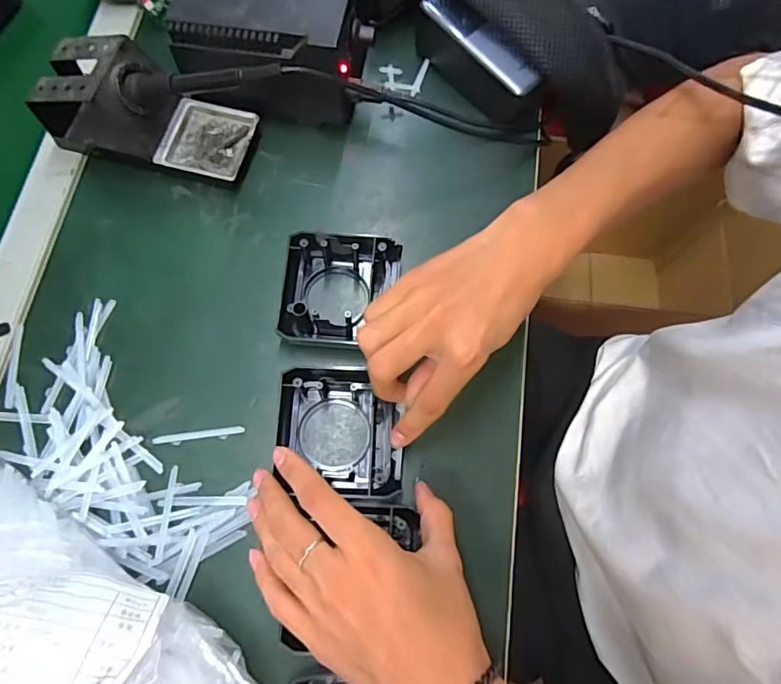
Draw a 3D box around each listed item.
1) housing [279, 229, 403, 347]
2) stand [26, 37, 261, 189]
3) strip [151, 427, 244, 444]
[{"bbox_3d":[-0.039,-0.043,0.409,0.088,0.033,0.081,3,72,0],"label":"housing"},{"bbox_3d":[-0.201,-0.190,0.432,0.163,0.076,0.067,13,72,3],"label":"stand"},{"bbox_3d":[-0.141,0.069,0.387,0.065,0.004,0.008,-7,72,-3],"label":"strip"}]

